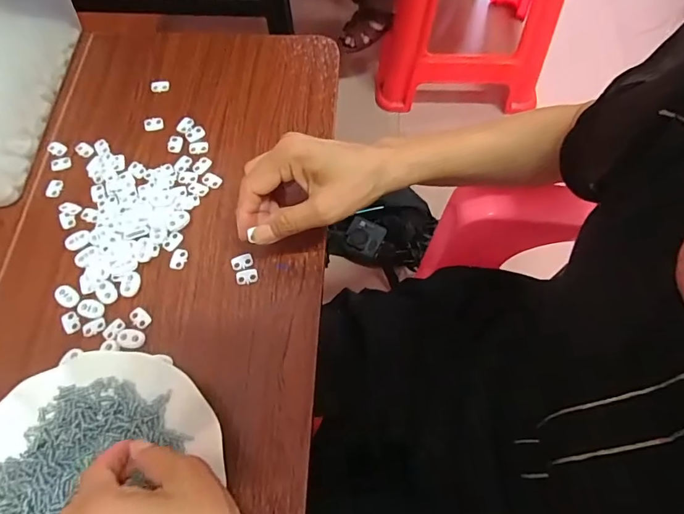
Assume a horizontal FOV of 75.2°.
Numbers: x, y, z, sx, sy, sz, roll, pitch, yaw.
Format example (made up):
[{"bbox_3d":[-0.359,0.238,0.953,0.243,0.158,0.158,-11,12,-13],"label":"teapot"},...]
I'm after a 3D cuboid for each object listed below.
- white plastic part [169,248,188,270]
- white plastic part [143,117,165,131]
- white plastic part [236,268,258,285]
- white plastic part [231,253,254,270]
[{"bbox_3d":[-0.147,0.001,0.399,0.014,0.004,0.019,6,67,3],"label":"white plastic part"},{"bbox_3d":[-0.195,-0.137,0.460,0.020,0.006,0.012,-14,68,-6],"label":"white plastic part"},{"bbox_3d":[-0.084,0.017,0.389,0.019,0.004,0.013,-9,67,-3],"label":"white plastic part"},{"bbox_3d":[-0.089,0.004,0.396,0.019,0.004,0.013,-13,67,-5],"label":"white plastic part"}]

